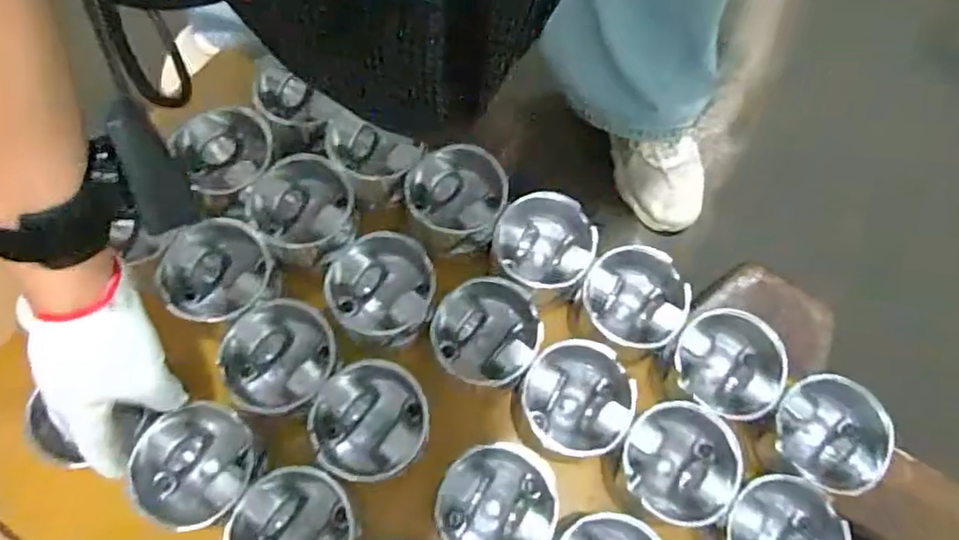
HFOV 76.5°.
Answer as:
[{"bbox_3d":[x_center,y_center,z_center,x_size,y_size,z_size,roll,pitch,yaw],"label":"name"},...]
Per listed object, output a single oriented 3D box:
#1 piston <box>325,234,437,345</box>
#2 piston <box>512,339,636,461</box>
[{"bbox_3d":[-0.079,0.020,0.532,0.088,0.072,0.086,1,68,-3],"label":"piston"},{"bbox_3d":[0.079,0.108,0.500,0.096,0.064,0.088,1,68,-3],"label":"piston"}]

